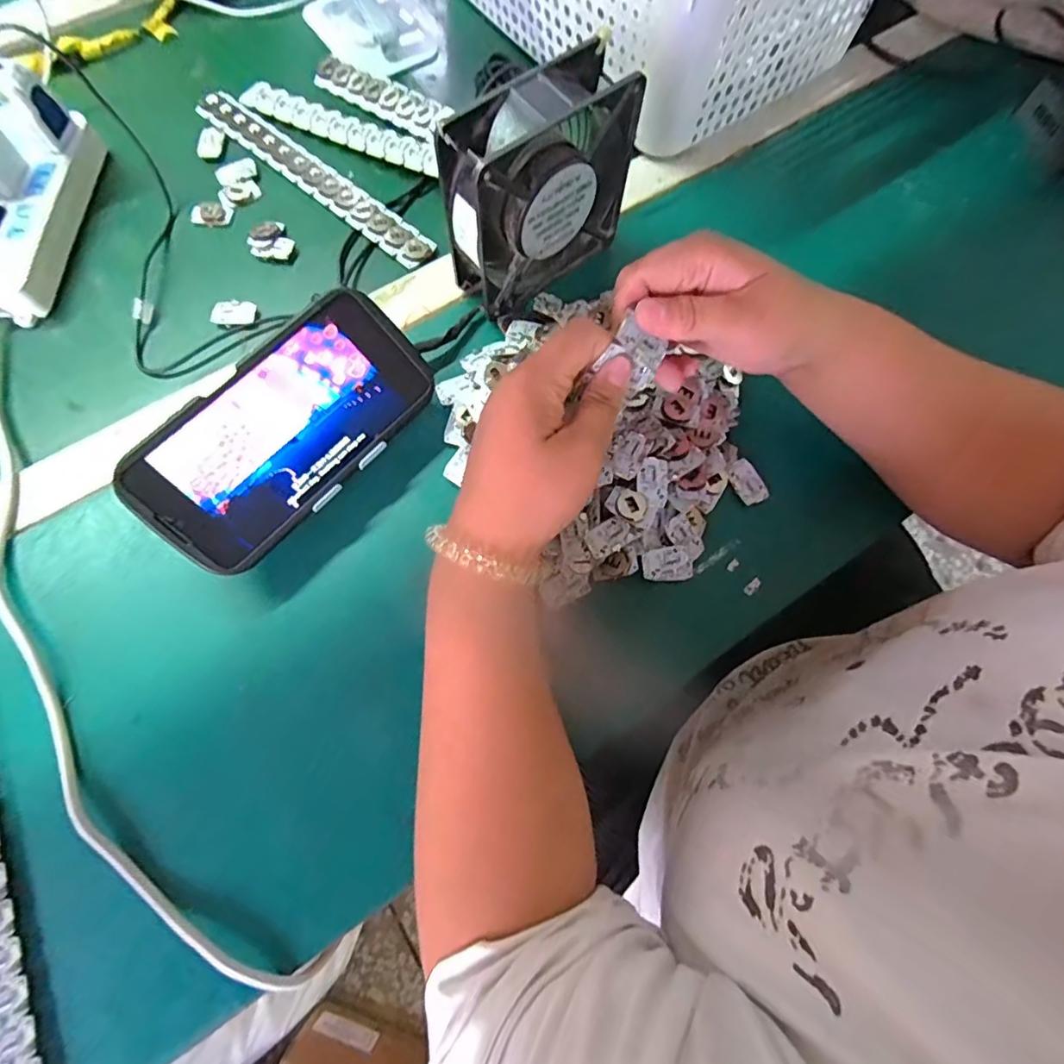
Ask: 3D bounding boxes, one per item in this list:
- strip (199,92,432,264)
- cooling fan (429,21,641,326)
[{"bbox_3d":[-0.178,-0.286,0.428,0.253,0.004,0.029,39,76,11],"label":"strip"},{"bbox_3d":[0.004,-0.213,0.343,0.125,0.122,0.044,-39,77,-12],"label":"cooling fan"}]

